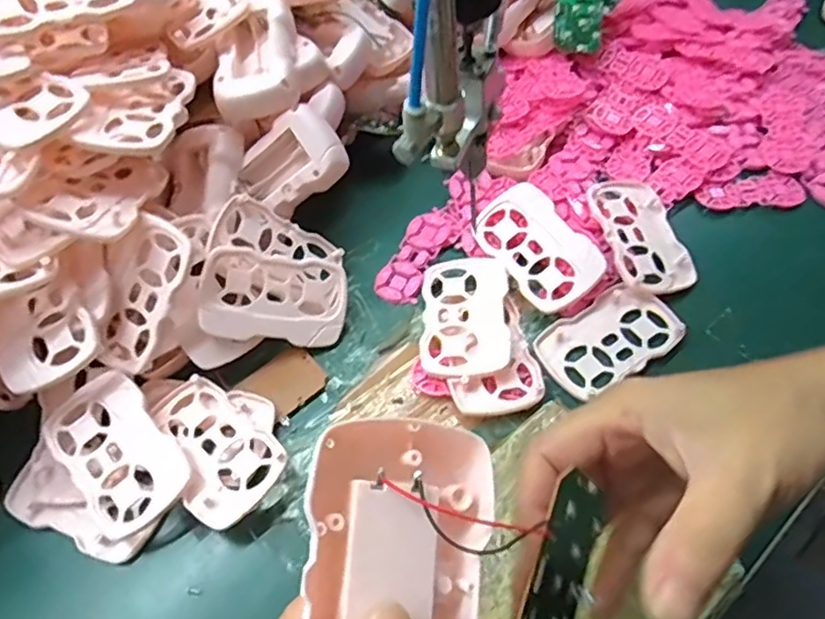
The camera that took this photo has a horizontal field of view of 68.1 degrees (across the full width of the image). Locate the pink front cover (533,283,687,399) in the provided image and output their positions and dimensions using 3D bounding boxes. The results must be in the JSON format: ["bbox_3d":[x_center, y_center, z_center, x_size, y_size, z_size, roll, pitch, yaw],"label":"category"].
[{"bbox_3d":[0.123,0.017,0.380,0.089,0.008,0.053,-31,64,-17],"label":"pink front cover"}]

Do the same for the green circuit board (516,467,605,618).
[{"bbox_3d":[0.047,0.091,0.200,0.004,0.037,0.070,2,63,45],"label":"green circuit board"}]

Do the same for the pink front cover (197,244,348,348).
[{"bbox_3d":[-0.085,-0.008,0.377,0.087,0.015,0.055,10,85,-25],"label":"pink front cover"}]

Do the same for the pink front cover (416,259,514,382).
[{"bbox_3d":[0.033,0.005,0.387,0.054,0.020,0.087,2,60,1],"label":"pink front cover"}]

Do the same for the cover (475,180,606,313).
[{"bbox_3d":[0.082,-0.041,0.404,0.053,0.008,0.087,-40,70,4],"label":"cover"}]

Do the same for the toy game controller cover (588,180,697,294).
[{"bbox_3d":[0.155,-0.053,0.414,0.055,0.015,0.089,-12,60,-7],"label":"toy game controller cover"}]

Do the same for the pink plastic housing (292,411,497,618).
[{"bbox_3d":[-0.006,0.075,0.173,0.055,0.021,0.089,13,72,-20],"label":"pink plastic housing"}]

